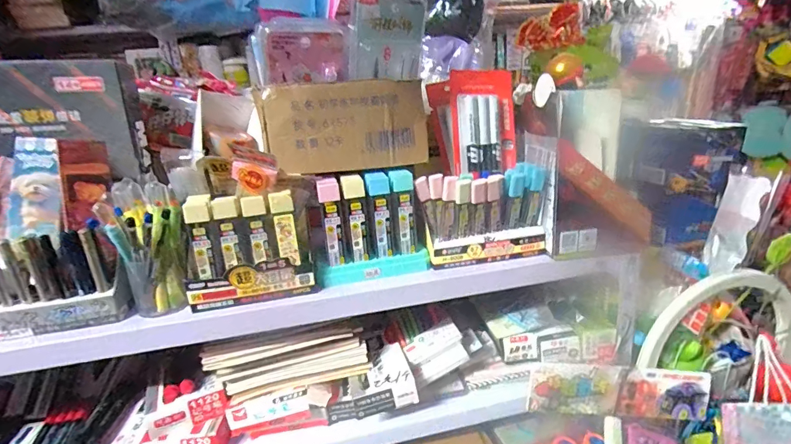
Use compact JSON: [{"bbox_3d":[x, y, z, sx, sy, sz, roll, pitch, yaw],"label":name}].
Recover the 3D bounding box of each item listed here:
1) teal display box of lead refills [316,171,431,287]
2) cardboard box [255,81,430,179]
[{"bbox_3d":[-0.029,0.005,0.524,0.138,0.123,0.040,-8,17,-11],"label":"teal display box of lead refills"},{"bbox_3d":[-0.056,-0.109,0.497,0.196,0.098,0.032,-7,17,-6],"label":"cardboard box"}]

